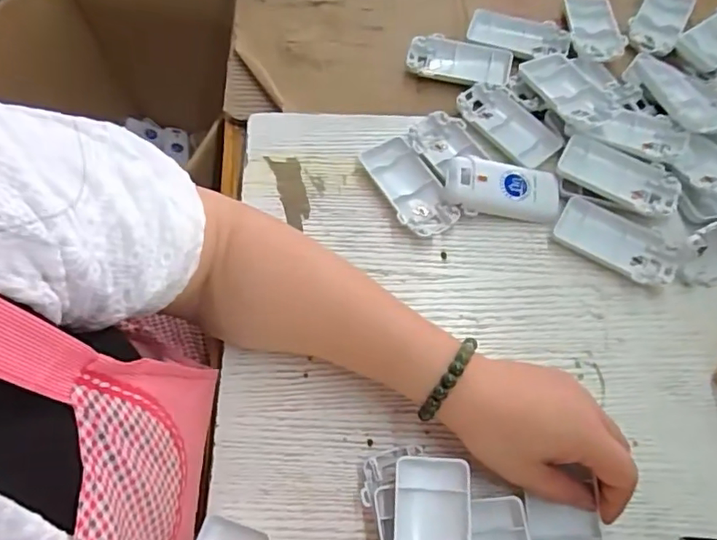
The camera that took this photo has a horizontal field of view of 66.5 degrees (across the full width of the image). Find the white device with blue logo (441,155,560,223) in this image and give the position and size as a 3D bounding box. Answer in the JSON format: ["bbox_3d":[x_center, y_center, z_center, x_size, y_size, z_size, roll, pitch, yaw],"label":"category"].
[{"bbox_3d":[0.119,-0.067,0.447,0.096,0.016,0.046,5,82,-6],"label":"white device with blue logo"}]

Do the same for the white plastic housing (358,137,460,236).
[{"bbox_3d":[0.042,-0.070,0.459,0.044,0.015,0.094,-26,68,-10],"label":"white plastic housing"}]

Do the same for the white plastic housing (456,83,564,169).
[{"bbox_3d":[0.130,-0.129,0.478,0.050,0.016,0.094,-41,71,-16],"label":"white plastic housing"}]

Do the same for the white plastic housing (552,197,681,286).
[{"bbox_3d":[0.206,-0.022,0.439,0.094,0.012,0.047,32,70,14],"label":"white plastic housing"}]

